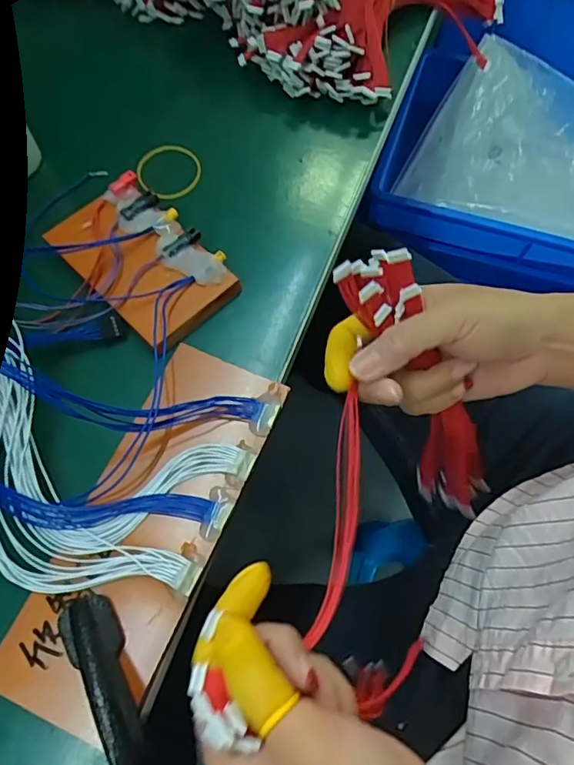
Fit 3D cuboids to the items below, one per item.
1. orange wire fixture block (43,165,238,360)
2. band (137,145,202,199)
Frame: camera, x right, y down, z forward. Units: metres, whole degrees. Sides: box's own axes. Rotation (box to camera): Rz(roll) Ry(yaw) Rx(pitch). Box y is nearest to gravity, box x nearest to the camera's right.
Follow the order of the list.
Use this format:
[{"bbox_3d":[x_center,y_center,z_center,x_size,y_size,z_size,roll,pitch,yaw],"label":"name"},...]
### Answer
[{"bbox_3d":[-0.093,-0.081,0.348,0.073,0.021,0.123,-41,73,-17],"label":"orange wire fixture block"},{"bbox_3d":[-0.087,-0.153,0.393,0.047,0.008,0.056,-5,63,-2],"label":"band"}]

